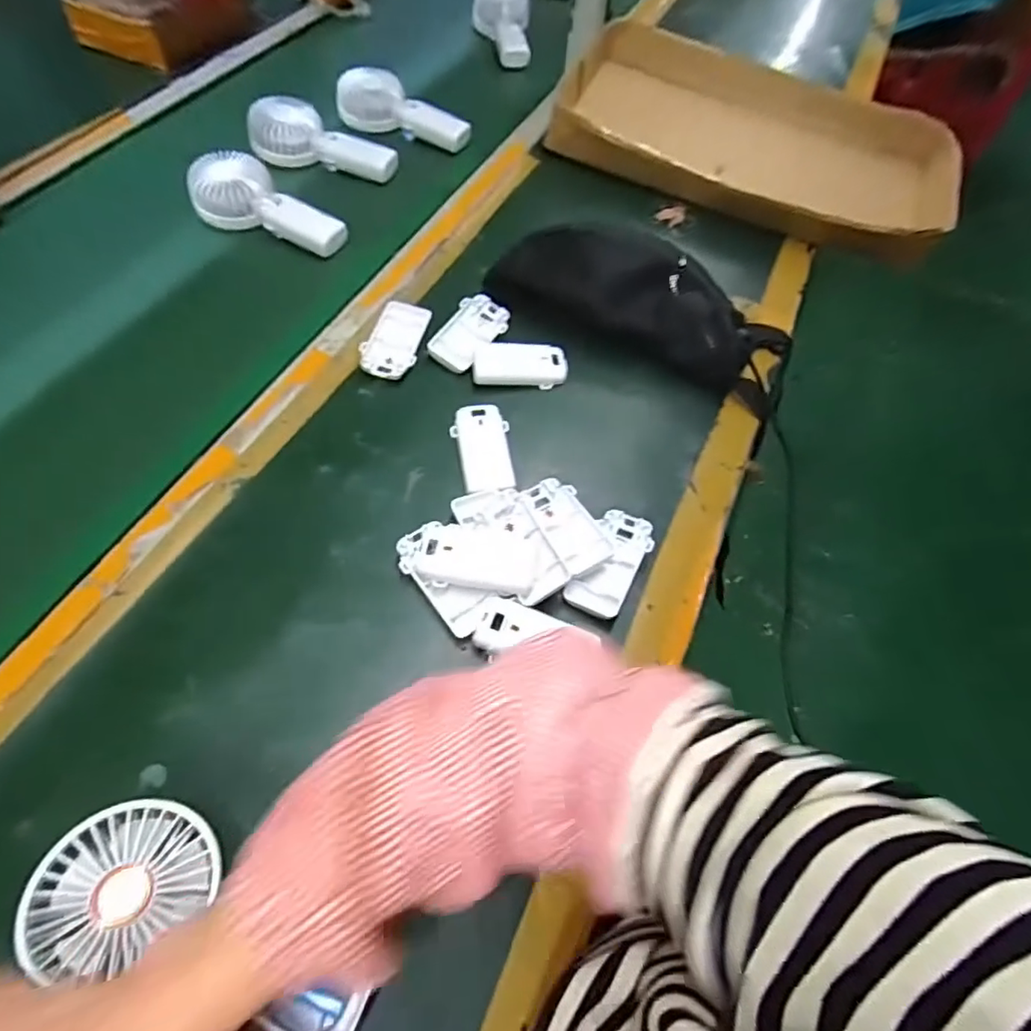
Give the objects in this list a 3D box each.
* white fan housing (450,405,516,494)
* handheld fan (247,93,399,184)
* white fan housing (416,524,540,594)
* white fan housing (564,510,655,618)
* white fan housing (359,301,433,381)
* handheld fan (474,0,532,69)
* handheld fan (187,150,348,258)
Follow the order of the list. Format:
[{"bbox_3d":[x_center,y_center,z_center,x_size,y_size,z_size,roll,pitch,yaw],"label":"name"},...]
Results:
[{"bbox_3d":[-0.029,-0.062,0.507,0.050,0.018,0.088,-3,60,-6],"label":"white fan housing"},{"bbox_3d":[-0.238,-0.467,0.712,0.186,0.053,0.071,17,58,-3],"label":"handheld fan"},{"bbox_3d":[-0.029,0.029,0.449,0.094,0.010,0.055,10,60,2],"label":"white fan housing"},{"bbox_3d":[0.079,0.039,0.463,0.047,0.014,0.098,24,61,9],"label":"white fan housing"},{"bbox_3d":[-0.118,-0.176,0.556,0.048,0.013,0.097,12,60,3],"label":"white fan housing"},{"bbox_3d":[-0.019,-0.810,0.925,0.088,0.051,0.182,-13,74,-6],"label":"handheld fan"},{"bbox_3d":[-0.275,-0.346,0.640,0.183,0.056,0.069,24,59,-3],"label":"handheld fan"}]

